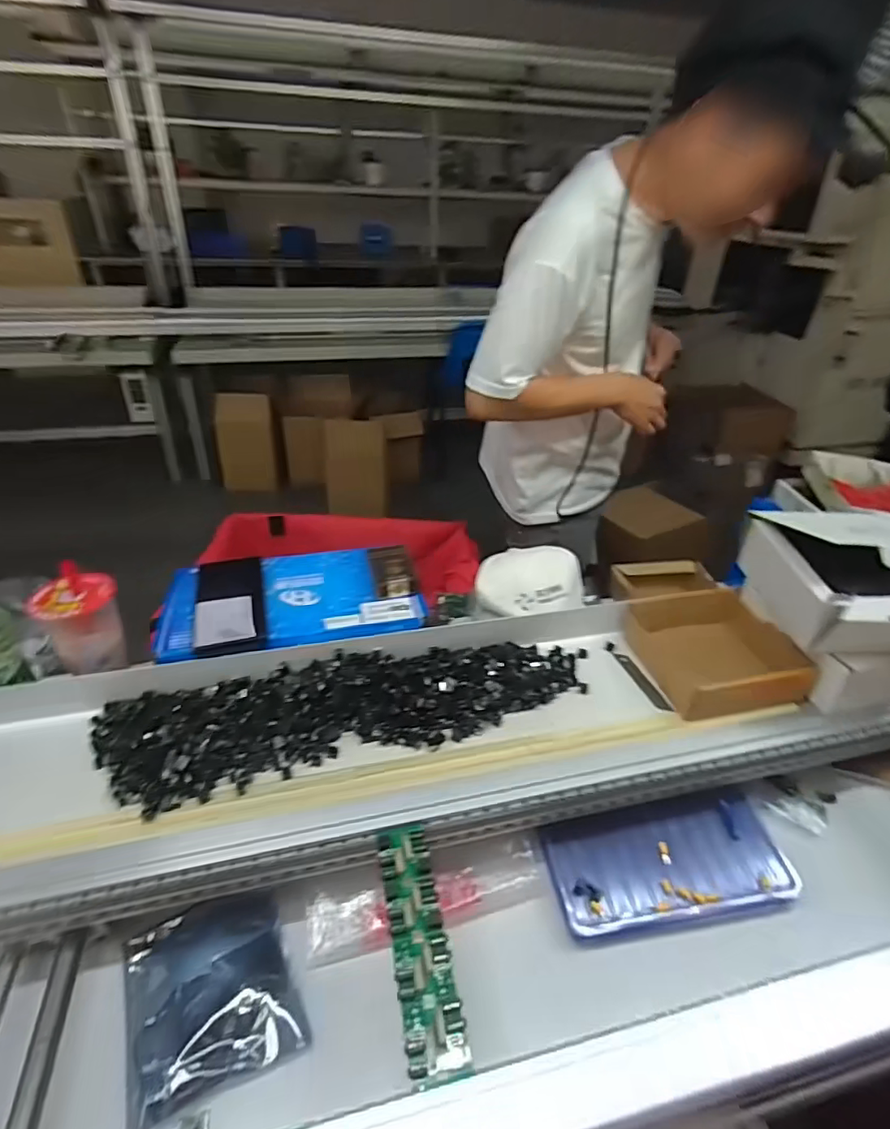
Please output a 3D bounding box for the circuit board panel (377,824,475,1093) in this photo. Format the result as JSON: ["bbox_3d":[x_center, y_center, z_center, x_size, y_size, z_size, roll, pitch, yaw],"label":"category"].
[{"bbox_3d":[-0.021,0.290,0.444,0.043,0.005,0.180,-5,35,-12],"label":"circuit board panel"}]

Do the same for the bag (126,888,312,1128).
[{"bbox_3d":[-0.201,0.363,0.489,0.127,0.022,0.148,-13,37,-23],"label":"bag"}]

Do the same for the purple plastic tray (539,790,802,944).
[{"bbox_3d":[0.231,0.304,0.578,0.243,0.018,0.113,-5,35,-12],"label":"purple plastic tray"}]

